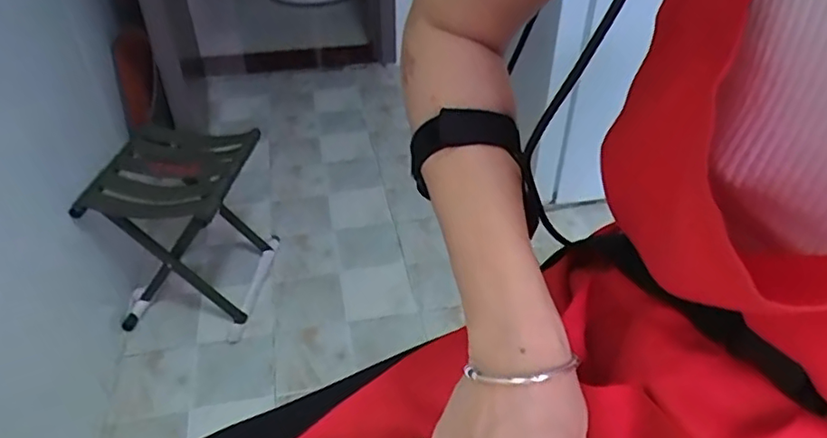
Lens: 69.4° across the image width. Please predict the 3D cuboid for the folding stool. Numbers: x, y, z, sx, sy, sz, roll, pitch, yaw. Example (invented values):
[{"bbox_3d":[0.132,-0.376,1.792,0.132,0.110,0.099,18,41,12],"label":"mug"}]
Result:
[{"bbox_3d":[-0.403,0.024,1.093,0.199,0.354,0.249,8,40,9],"label":"folding stool"}]

